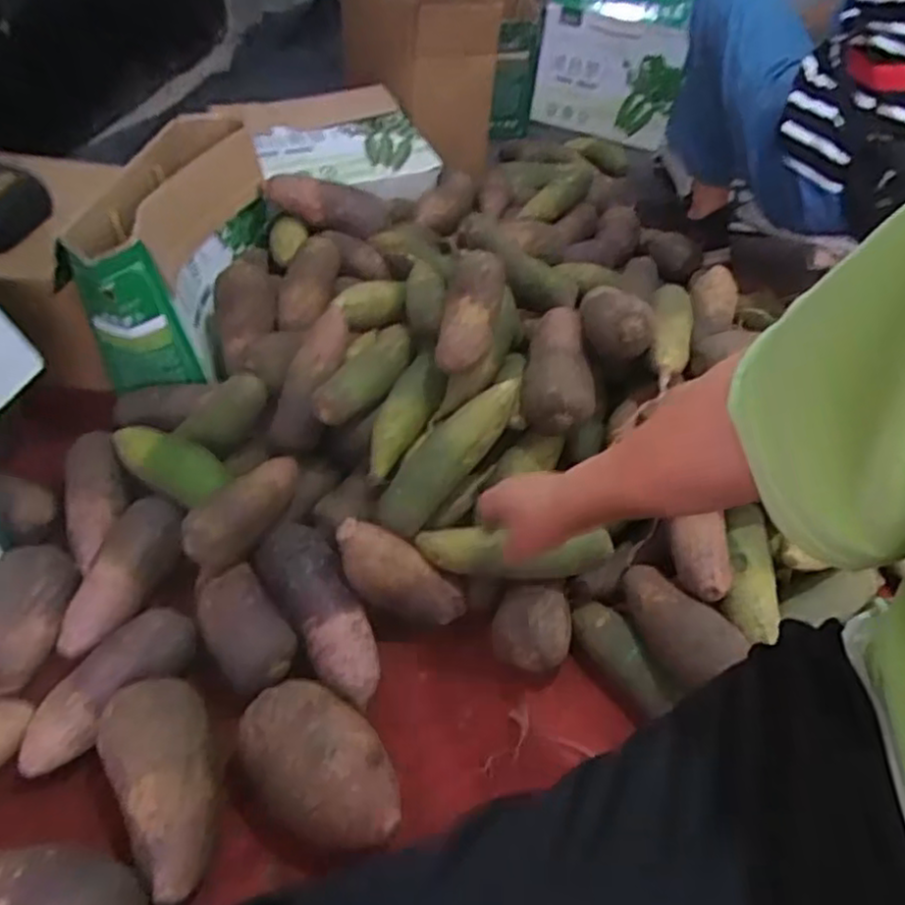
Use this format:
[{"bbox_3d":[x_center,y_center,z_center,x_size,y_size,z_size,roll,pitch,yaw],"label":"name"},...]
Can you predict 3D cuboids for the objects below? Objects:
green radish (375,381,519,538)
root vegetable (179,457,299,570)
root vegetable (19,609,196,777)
[{"bbox_3d":[-0.001,0.000,0.737,0.046,0.051,0.201,36,77,29],"label":"green radish"},{"bbox_3d":[-0.209,0.052,0.730,0.062,0.055,0.162,17,46,14],"label":"root vegetable"},{"bbox_3d":[-0.308,0.213,0.638,0.059,0.054,0.165,30,50,25],"label":"root vegetable"}]

